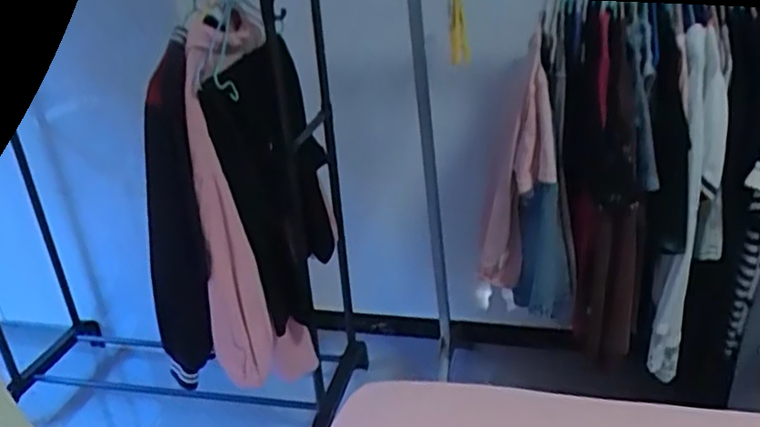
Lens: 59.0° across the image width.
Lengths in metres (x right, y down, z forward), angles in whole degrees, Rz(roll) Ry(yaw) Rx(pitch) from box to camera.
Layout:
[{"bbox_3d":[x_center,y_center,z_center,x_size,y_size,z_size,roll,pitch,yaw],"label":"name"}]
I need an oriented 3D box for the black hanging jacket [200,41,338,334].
[{"bbox_3d":[-0.219,-0.072,1.450,0.099,0.537,0.396,-1,26,10],"label":"black hanging jacket"}]

